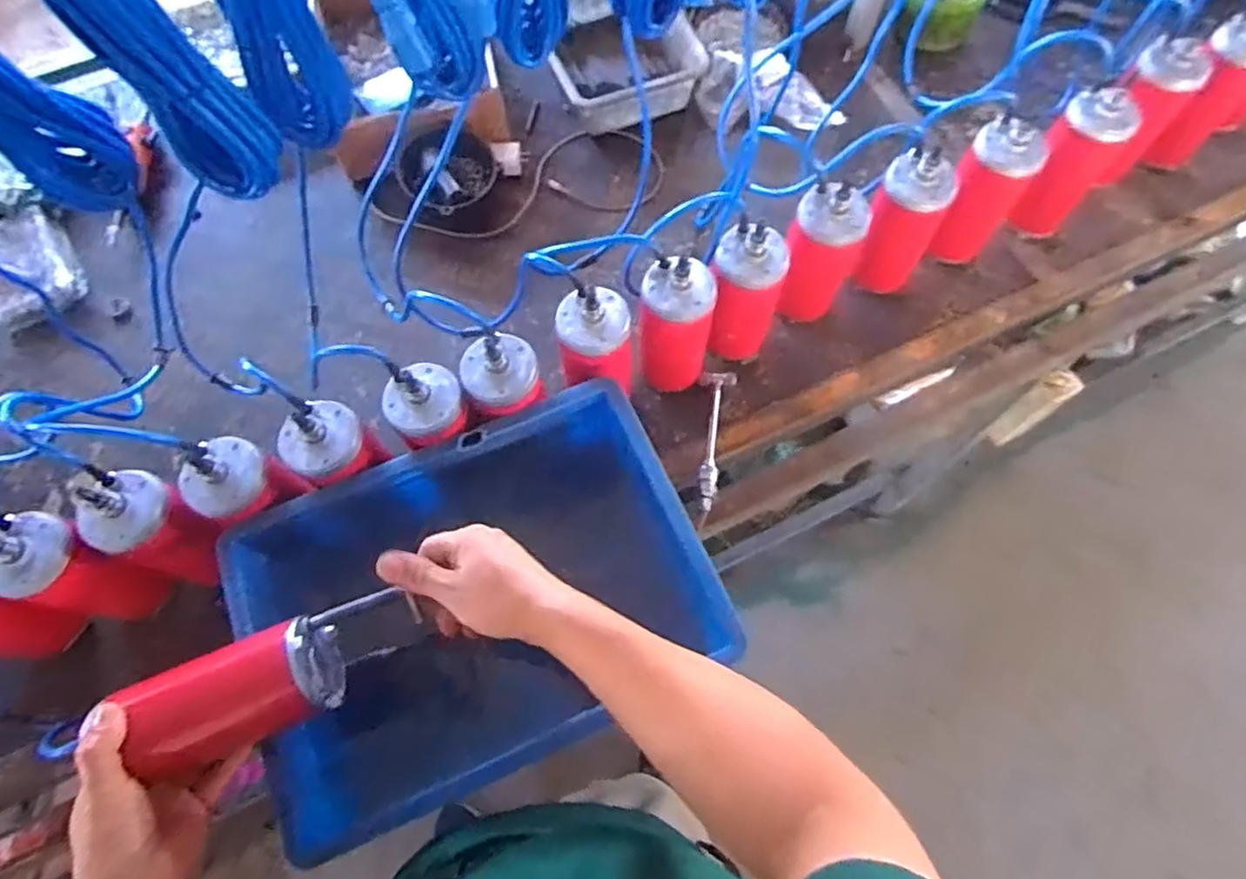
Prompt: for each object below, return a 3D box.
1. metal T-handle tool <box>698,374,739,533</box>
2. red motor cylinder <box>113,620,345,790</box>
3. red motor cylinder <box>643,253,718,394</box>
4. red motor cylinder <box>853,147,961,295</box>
[{"bbox_3d":[0.098,0.009,0.803,0.040,0.031,0.191,11,69,6],"label":"metal T-handle tool"},{"bbox_3d":[-0.286,0.190,0.509,0.132,0.060,0.071,-24,69,-8],"label":"red motor cylinder"},{"bbox_3d":[0.059,-0.119,0.767,0.079,0.191,0.069,7,68,5],"label":"red motor cylinder"},{"bbox_3d":[0.318,-0.240,0.800,0.084,0.176,0.085,31,72,13],"label":"red motor cylinder"}]

